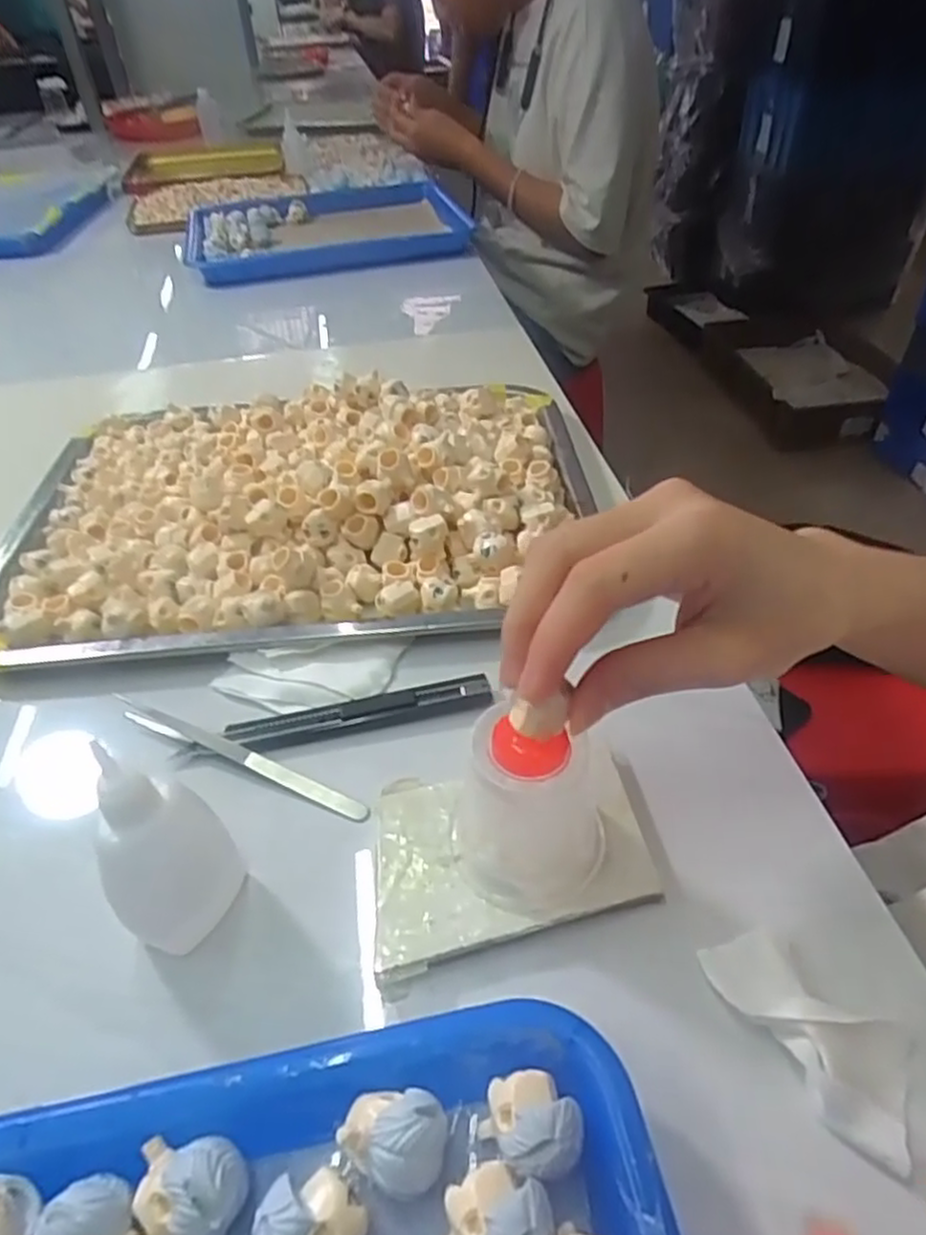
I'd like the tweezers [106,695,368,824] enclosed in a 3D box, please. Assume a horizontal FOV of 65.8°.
[{"bbox_3d":[-0.107,0.059,0.321,0.146,0.010,0.011,19,47,22],"label":"tweezers"}]

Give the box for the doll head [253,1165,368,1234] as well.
[{"bbox_3d":[-0.038,0.159,0.187,0.026,0.023,0.023,-6,43,-4],"label":"doll head"}]

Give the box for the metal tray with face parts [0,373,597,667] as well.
[{"bbox_3d":[-0.105,-0.081,0.441,0.353,0.055,0.246,-4,43,-2],"label":"metal tray with face parts"}]

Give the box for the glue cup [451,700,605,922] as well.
[{"bbox_3d":[0.026,0.068,0.256,0.057,0.066,0.049,-9,44,-7],"label":"glue cup"}]

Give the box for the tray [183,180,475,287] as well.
[{"bbox_3d":[-0.172,-0.481,0.892,0.325,0.041,0.244,-12,44,-10],"label":"tray"}]

